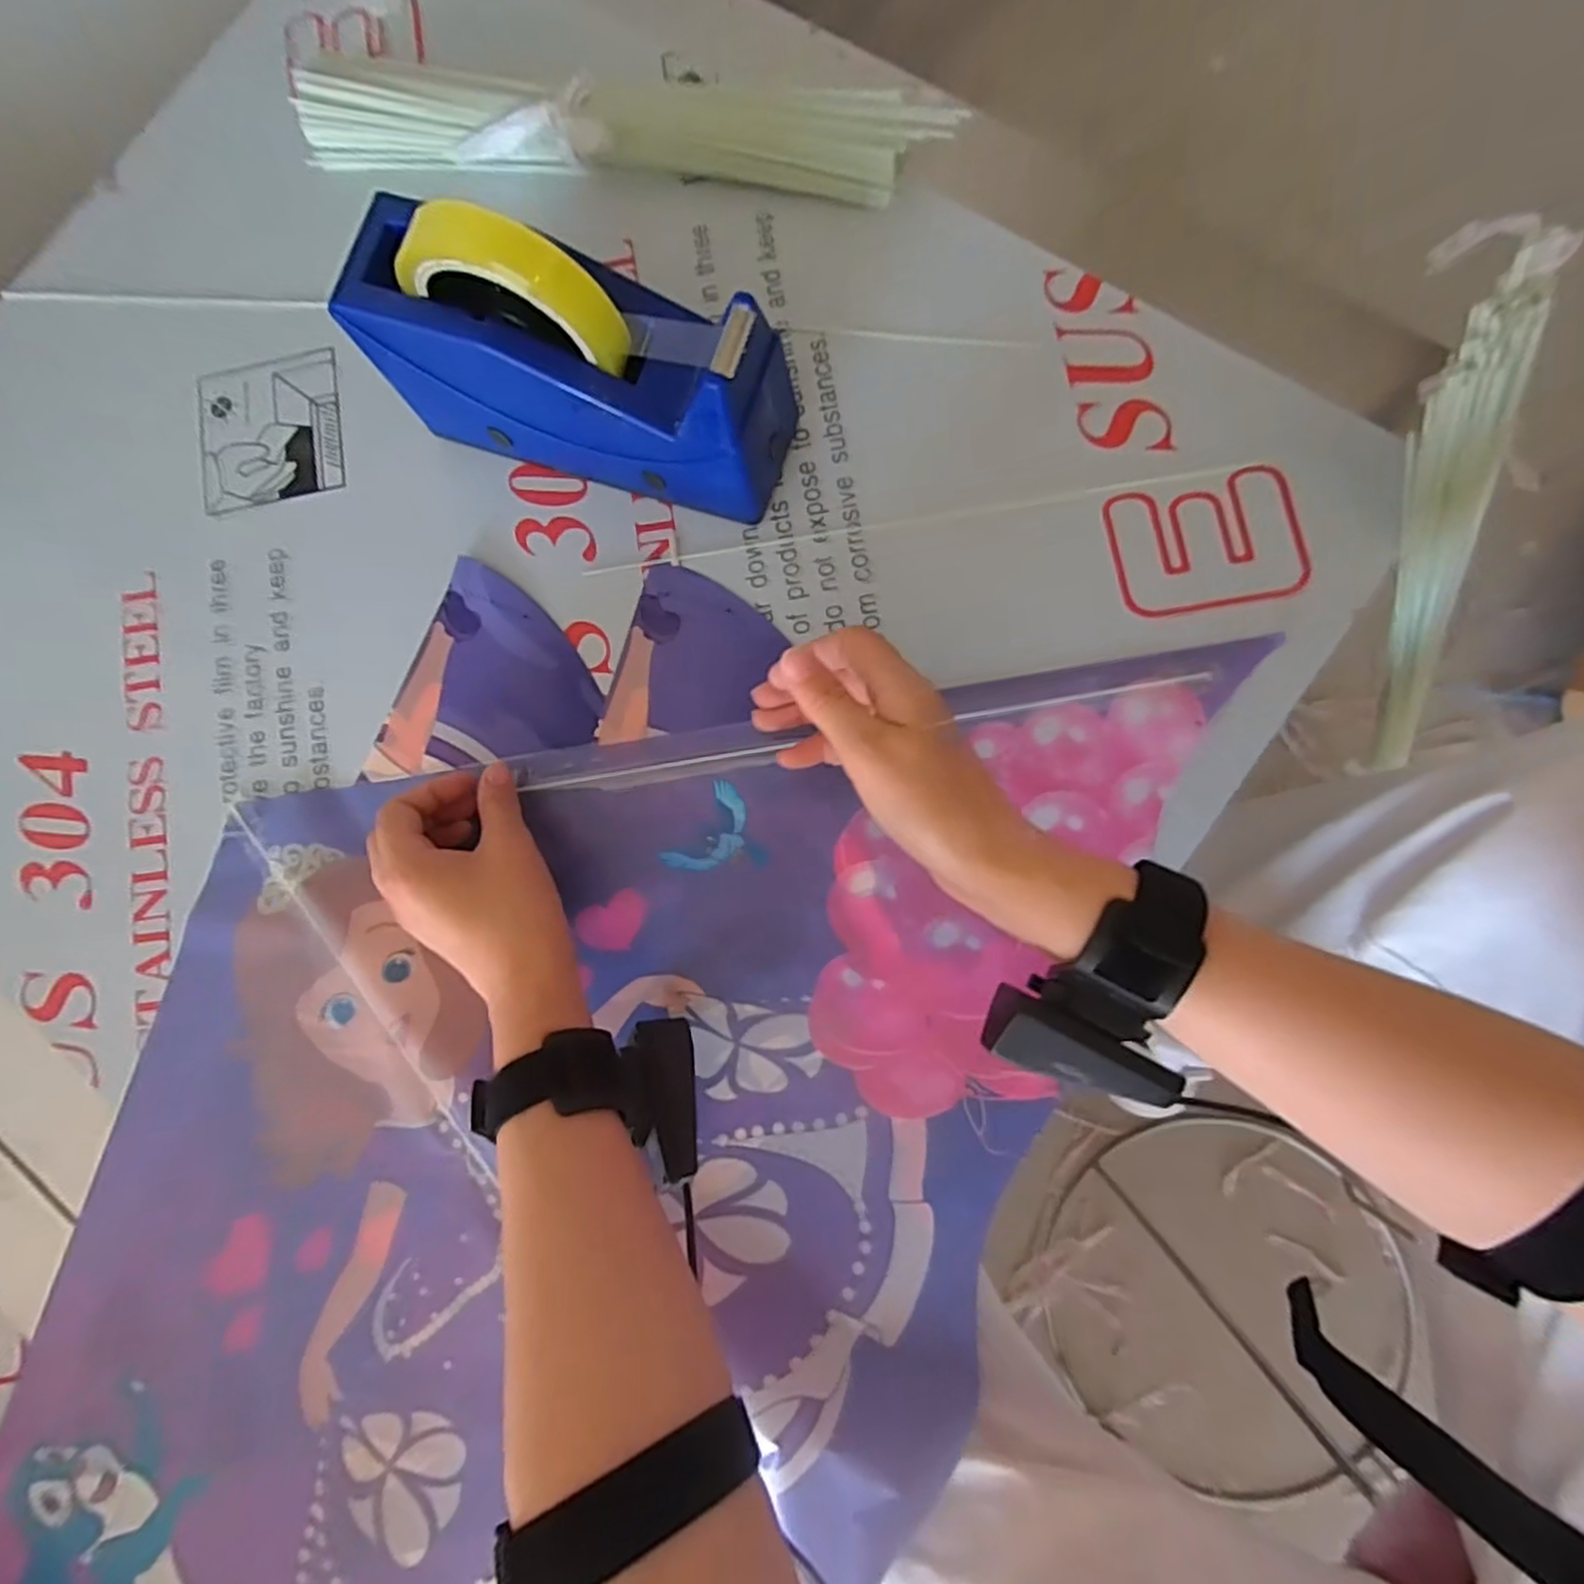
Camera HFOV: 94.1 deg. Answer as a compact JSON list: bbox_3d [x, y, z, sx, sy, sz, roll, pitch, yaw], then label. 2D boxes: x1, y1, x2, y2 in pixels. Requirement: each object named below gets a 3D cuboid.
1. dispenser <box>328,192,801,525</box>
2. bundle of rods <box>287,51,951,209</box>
[{"bbox_3d":[-0.104,-0.209,0.355,0.195,0.126,0.067,17,84,7],"label":"dispenser"},{"bbox_3d":[-0.108,-0.383,0.425,0.388,0.034,0.044,10,83,7],"label":"bundle of rods"}]

